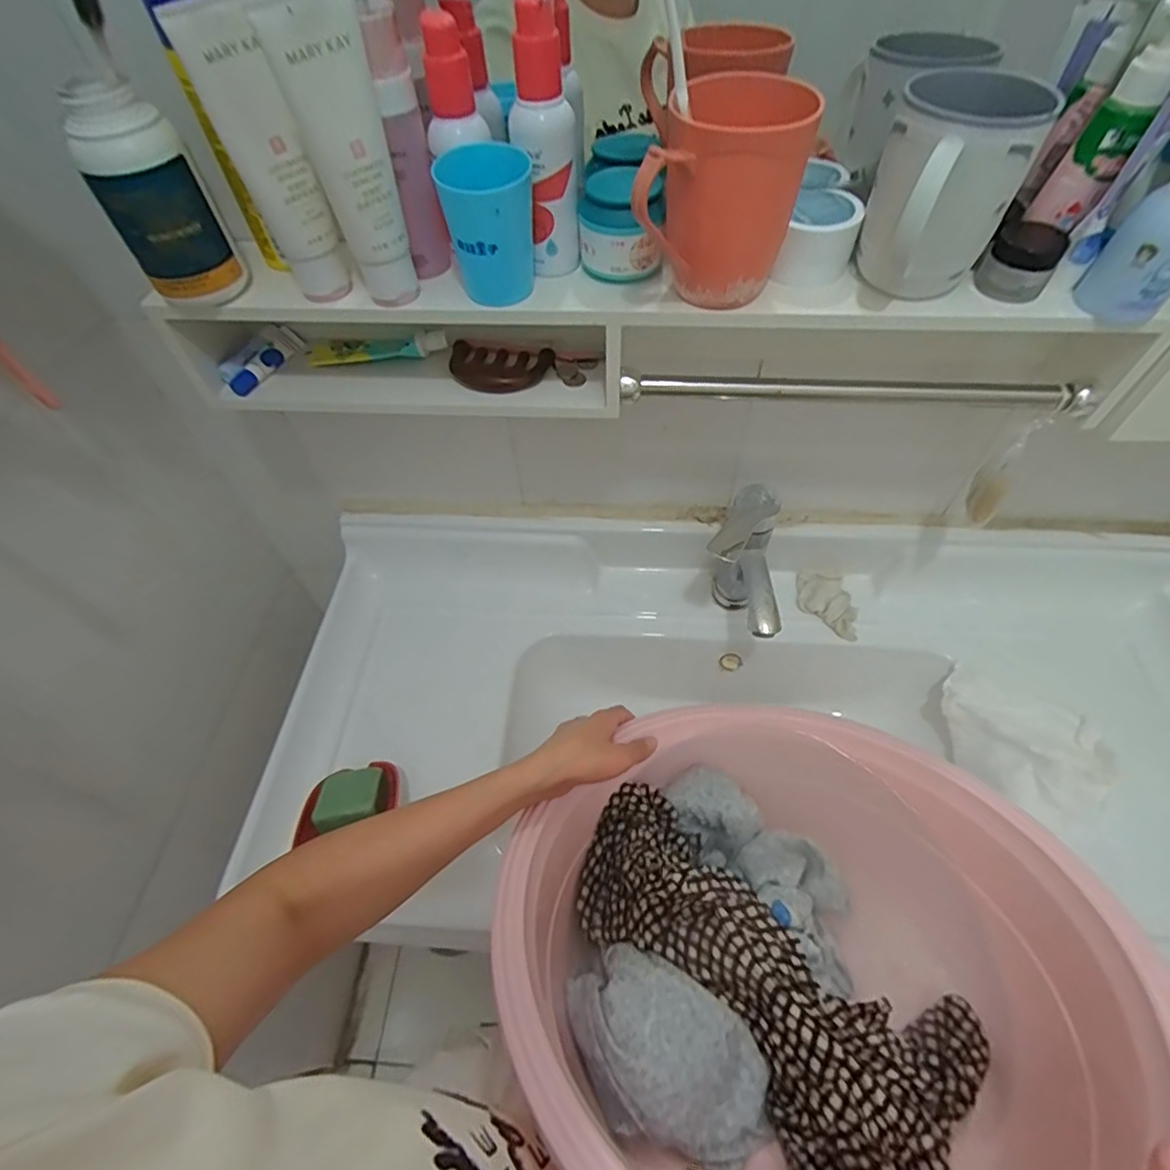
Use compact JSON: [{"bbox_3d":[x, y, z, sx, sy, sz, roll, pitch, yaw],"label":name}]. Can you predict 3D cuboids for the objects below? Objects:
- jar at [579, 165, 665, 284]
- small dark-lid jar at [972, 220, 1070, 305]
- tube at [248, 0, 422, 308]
[{"bbox_3d":[0.025,-0.257,0.425,0.045,0.057,0.051,-25,56,-14],"label":"jar"},{"bbox_3d":[0.304,-0.225,0.411,0.043,0.034,0.045,34,62,25],"label":"small dark-lid jar"},{"bbox_3d":[-0.146,-0.263,0.375,0.052,0.158,0.040,-18,55,-10],"label":"tube"}]

